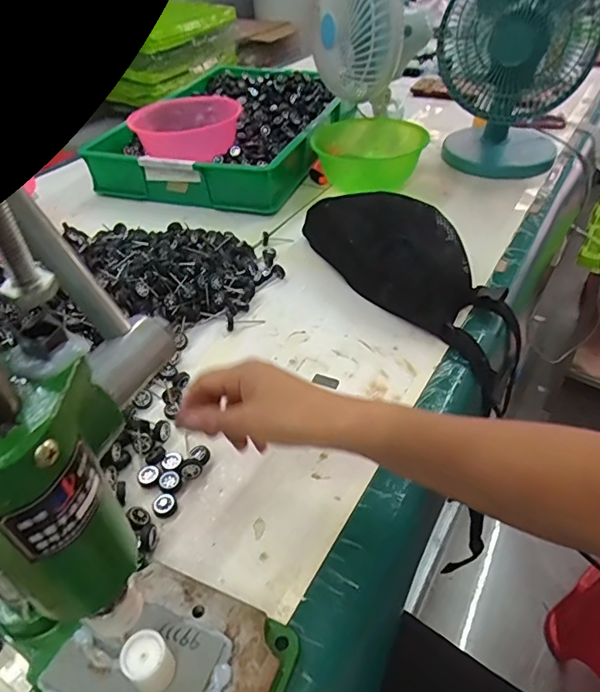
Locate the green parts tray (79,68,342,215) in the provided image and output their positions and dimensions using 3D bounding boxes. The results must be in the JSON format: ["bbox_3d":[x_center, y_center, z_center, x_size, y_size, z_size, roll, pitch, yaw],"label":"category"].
[{"bbox_3d":[-0.115,-0.433,0.985,0.326,0.082,0.511,12,44,13],"label":"green parts tray"}]

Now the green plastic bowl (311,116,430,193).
[{"bbox_3d":[0.118,-0.353,0.897,0.180,0.081,0.221,4,43,4],"label":"green plastic bowl"}]

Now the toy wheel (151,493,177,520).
[{"bbox_3d":[-0.114,0.134,0.426,0.018,0.009,0.019,0,43,0],"label":"toy wheel"}]

